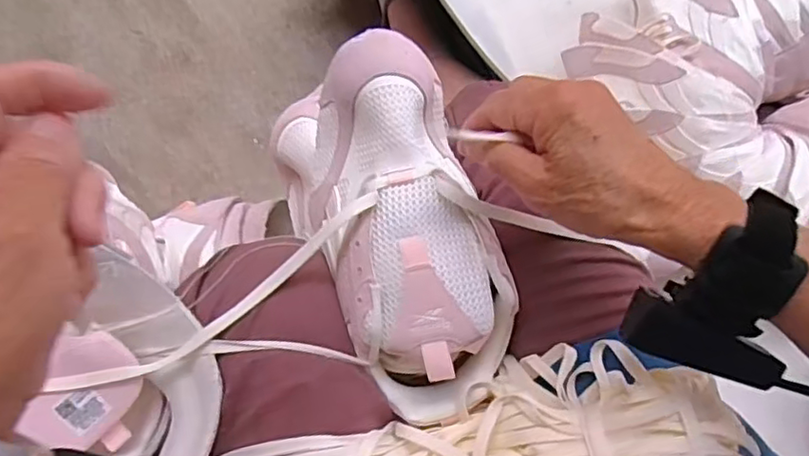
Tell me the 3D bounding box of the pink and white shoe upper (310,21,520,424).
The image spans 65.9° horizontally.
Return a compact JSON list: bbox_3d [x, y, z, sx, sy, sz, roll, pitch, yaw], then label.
[{"bbox_3d":[-0.002,0.000,0.401,0.106,0.064,0.239,-14,86,-6],"label":"pink and white shoe upper"}]

